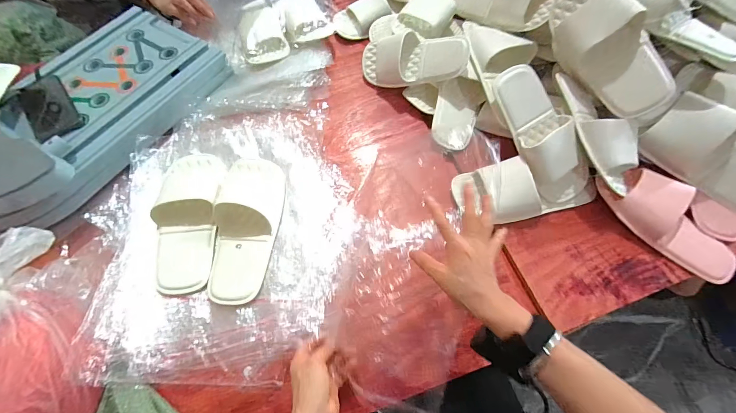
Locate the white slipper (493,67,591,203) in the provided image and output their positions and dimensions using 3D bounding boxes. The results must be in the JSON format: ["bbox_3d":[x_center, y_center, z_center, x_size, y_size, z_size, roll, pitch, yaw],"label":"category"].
[{"bbox_3d":[0.291,-0.121,0.513,0.091,0.054,0.239,-25,88,-7],"label":"white slipper"}]

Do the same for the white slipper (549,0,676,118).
[{"bbox_3d":[0.371,-0.249,0.483,0.068,0.111,0.231,-9,66,-40],"label":"white slipper"}]

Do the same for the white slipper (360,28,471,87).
[{"bbox_3d":[0.082,-0.286,0.610,0.224,0.060,0.095,12,104,32],"label":"white slipper"}]

